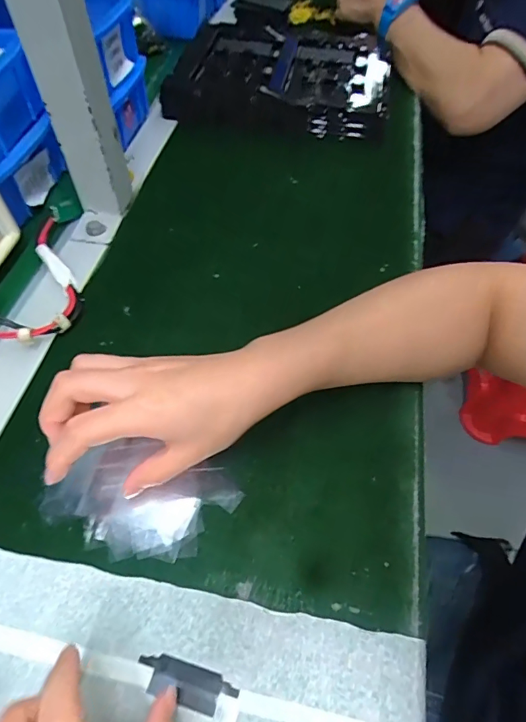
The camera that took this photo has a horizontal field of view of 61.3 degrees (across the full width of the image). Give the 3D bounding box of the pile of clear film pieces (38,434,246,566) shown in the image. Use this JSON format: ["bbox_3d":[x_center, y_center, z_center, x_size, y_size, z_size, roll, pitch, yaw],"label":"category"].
[{"bbox_3d":[-0.081,0.090,0.290,0.117,0.011,0.070,16,57,8],"label":"pile of clear film pieces"}]

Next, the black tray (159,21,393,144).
[{"bbox_3d":[0.031,-0.383,0.587,0.266,0.054,0.233,10,56,4],"label":"black tray"}]

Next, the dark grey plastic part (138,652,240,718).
[{"bbox_3d":[-0.042,0.175,0.241,0.055,0.004,0.019,15,57,9],"label":"dark grey plastic part"}]

